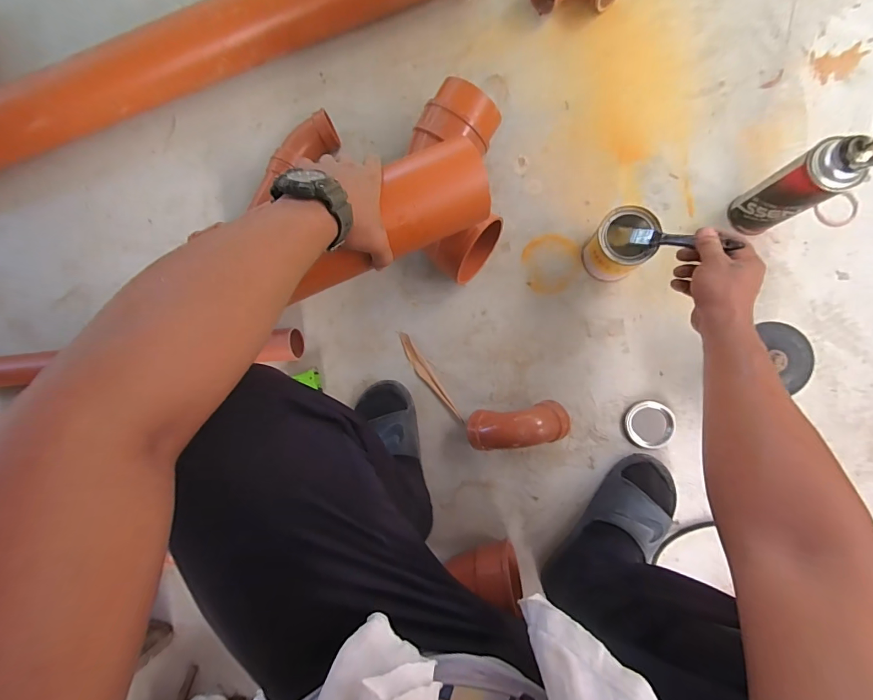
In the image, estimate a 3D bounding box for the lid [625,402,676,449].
[{"bbox_3d":[0.333,0.117,0.622,0.070,0.021,0.070,0,88,7],"label":"lid"}]

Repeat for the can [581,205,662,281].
[{"bbox_3d":[0.272,-0.156,0.601,0.081,0.102,0.084,0,88,7],"label":"can"}]

